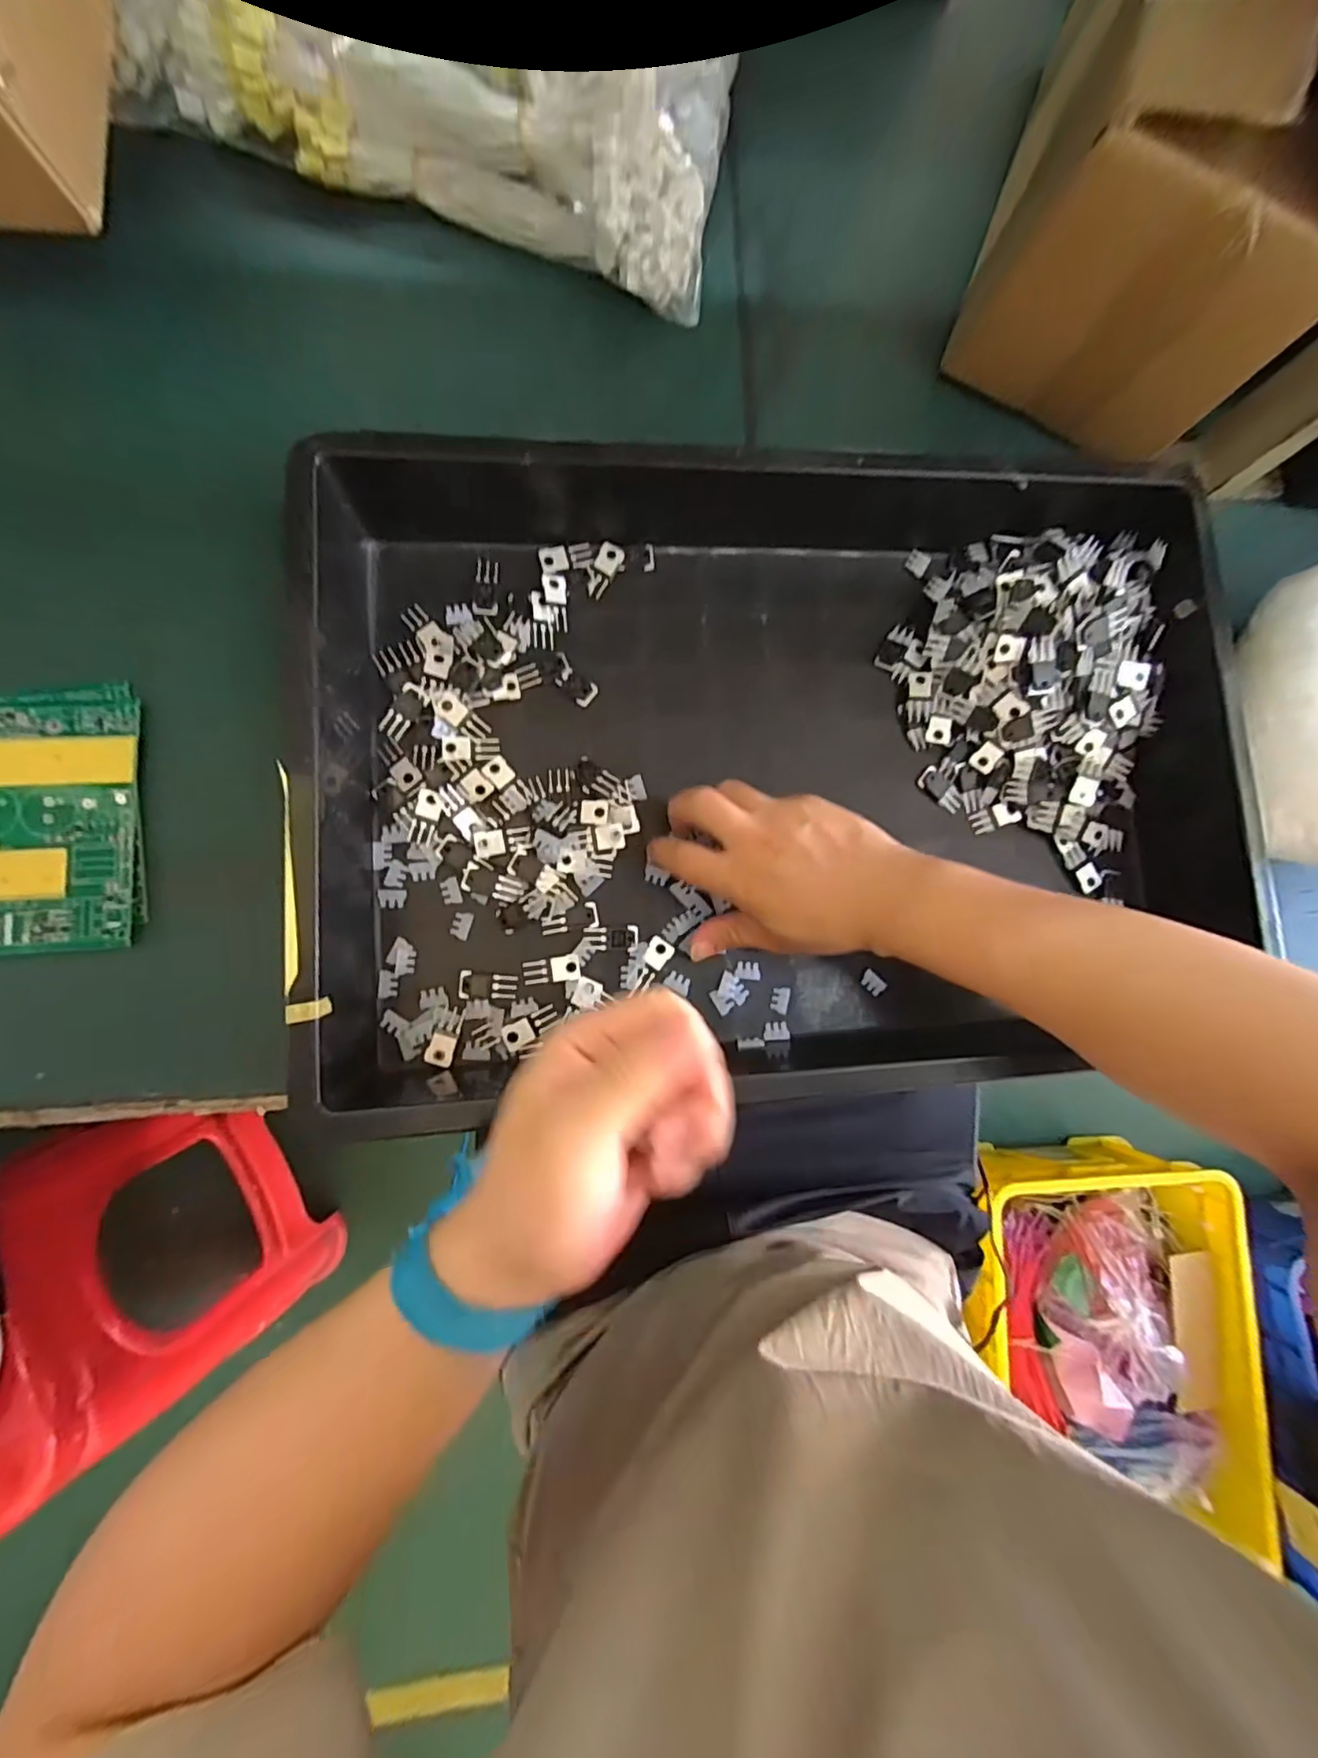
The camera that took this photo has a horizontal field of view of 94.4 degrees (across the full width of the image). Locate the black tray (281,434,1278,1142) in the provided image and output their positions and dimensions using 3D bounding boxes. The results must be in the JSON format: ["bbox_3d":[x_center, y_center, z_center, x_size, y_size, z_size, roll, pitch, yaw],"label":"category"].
[{"bbox_3d":[0.082,-0.079,0.378,0.594,0.075,0.420,-2,84,-7],"label":"black tray"}]

